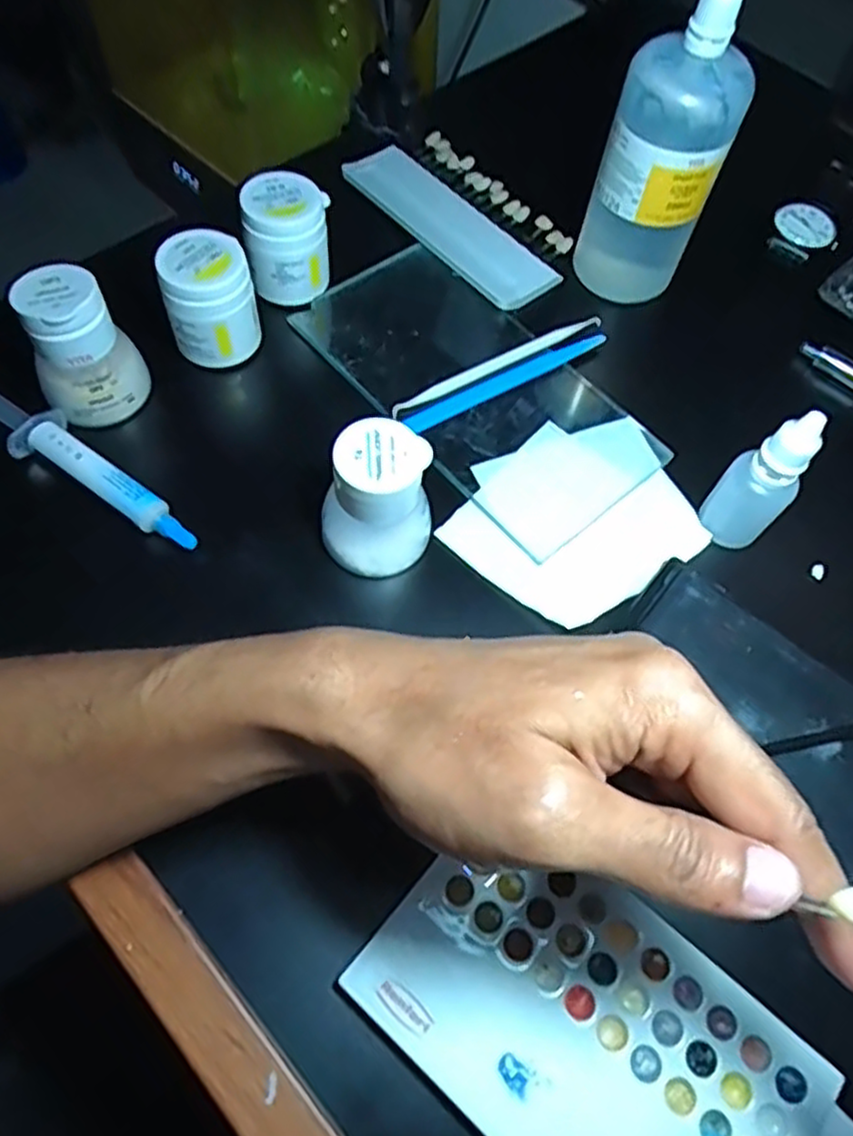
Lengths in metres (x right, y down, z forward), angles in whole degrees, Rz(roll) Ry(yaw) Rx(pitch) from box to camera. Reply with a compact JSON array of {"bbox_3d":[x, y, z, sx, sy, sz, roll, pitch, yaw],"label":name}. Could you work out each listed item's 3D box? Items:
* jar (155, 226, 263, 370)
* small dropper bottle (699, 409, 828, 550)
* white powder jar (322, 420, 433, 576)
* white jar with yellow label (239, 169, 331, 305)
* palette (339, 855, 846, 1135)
[{"bbox_3d":[-0.111,-0.134,0.374,0.045,0.060,0.040,-17,64,-14],"label":"jar"},{"bbox_3d":[0.151,-0.038,0.331,0.024,0.086,0.023,-14,65,-10],"label":"small dropper bottle"},{"bbox_3d":[-0.023,-0.030,0.315,0.044,0.060,0.045,-39,71,-22],"label":"white powder jar"},{"bbox_3d":[-0.075,-0.176,0.395,0.045,0.055,0.042,-4,62,-7],"label":"white jar with yellow label"},{"bbox_3d":[0.056,0.161,0.252,0.148,0.009,0.092,39,68,15],"label":"palette"}]

